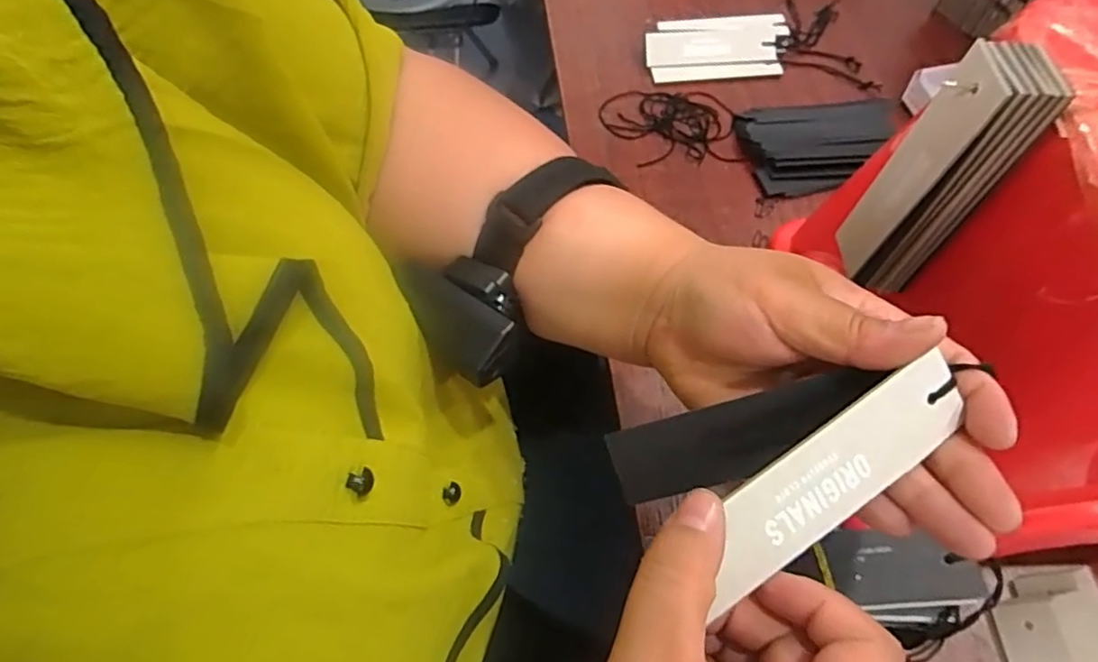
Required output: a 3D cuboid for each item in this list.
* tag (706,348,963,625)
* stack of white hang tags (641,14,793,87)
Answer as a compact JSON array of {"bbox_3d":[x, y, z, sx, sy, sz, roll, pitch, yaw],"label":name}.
[{"bbox_3d":[0.096,0.048,0.206,0.107,0.004,0.030,-32,99,-10],"label":"tag"},{"bbox_3d":[0.166,-0.281,0.604,0.140,0.022,0.070,-7,60,-3],"label":"stack of white hang tags"}]

